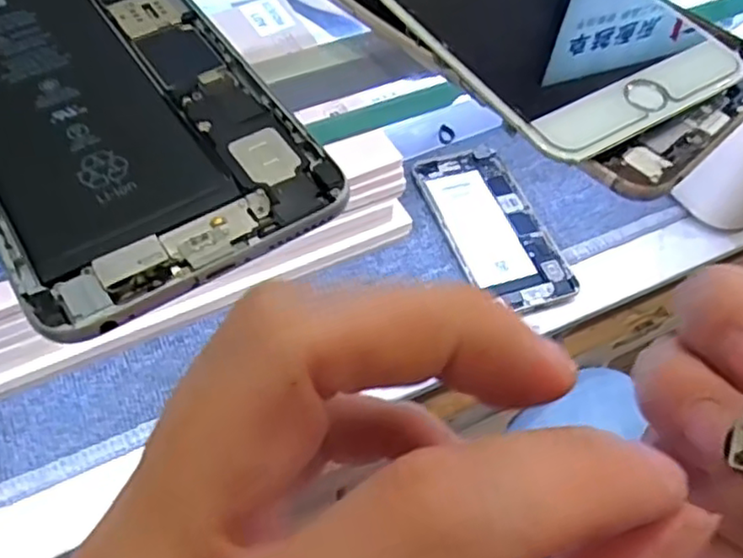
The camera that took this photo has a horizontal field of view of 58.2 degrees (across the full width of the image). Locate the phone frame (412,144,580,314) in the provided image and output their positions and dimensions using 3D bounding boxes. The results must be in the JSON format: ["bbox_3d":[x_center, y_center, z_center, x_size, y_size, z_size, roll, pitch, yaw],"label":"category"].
[{"bbox_3d":[0.094,-0.040,0.519,0.074,0.008,0.152,-17,58,-14],"label":"phone frame"}]

